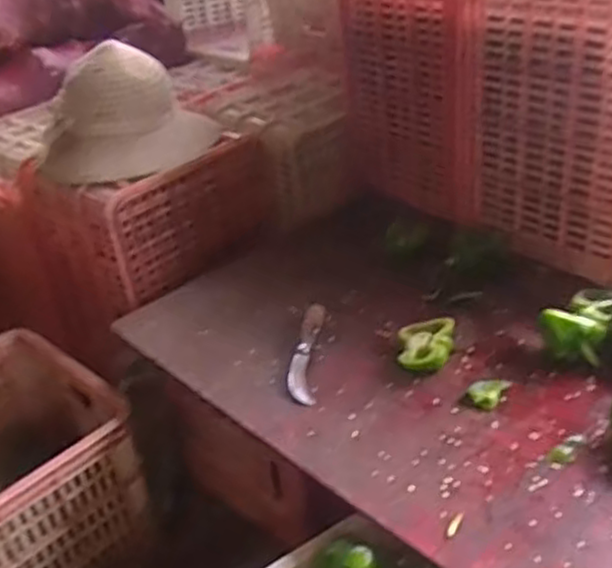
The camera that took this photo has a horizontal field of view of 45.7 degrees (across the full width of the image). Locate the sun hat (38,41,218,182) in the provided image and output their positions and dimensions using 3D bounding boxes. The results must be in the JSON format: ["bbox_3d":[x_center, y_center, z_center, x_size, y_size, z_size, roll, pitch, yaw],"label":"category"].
[{"bbox_3d":[-0.357,-0.326,1.383,0.309,0.210,0.277,13,37,29],"label":"sun hat"}]

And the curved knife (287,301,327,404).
[{"bbox_3d":[0.001,0.083,0.978,0.037,0.024,0.213,-3,32,7],"label":"curved knife"}]

